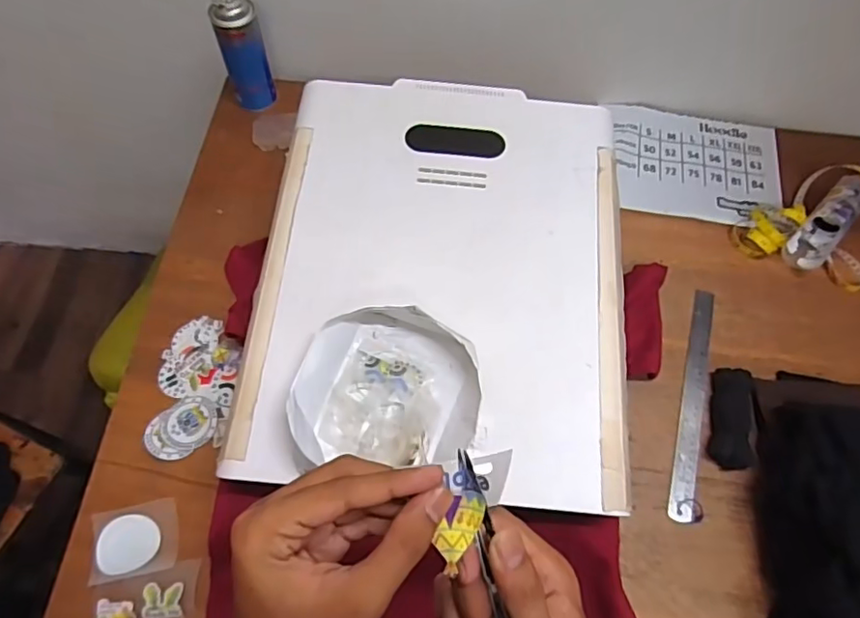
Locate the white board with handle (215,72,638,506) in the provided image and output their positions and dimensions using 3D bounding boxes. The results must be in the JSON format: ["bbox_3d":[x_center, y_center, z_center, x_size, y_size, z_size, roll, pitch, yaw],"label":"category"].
[{"bbox_3d":[0.017,-0.054,0.647,0.394,0.022,0.497,6,66,0],"label":"white board with handle"}]

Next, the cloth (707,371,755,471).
[{"bbox_3d":[0.391,0.139,0.735,0.049,0.036,0.127,14,66,3],"label":"cloth"}]

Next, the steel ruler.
[{"bbox_3d":[0.350,0.117,0.763,0.033,0.008,0.321,16,66,4],"label":"steel ruler"}]

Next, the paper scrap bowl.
[{"bbox_3d":[-0.043,0.071,0.565,0.179,0.041,0.164,-2,66,-4],"label":"paper scrap bowl"}]

